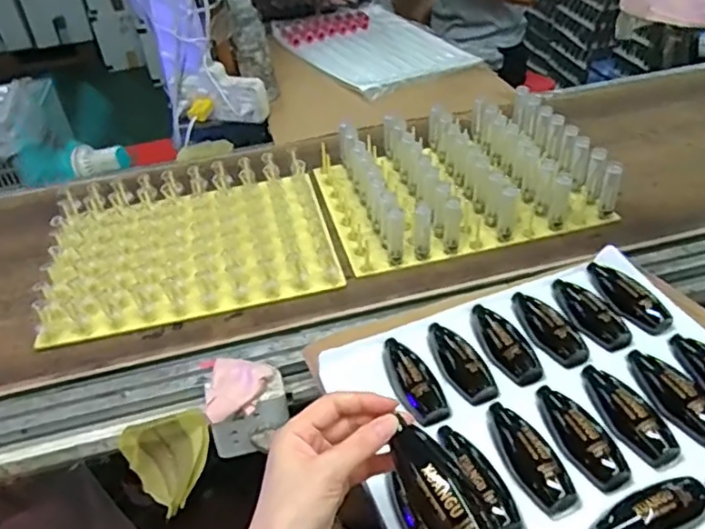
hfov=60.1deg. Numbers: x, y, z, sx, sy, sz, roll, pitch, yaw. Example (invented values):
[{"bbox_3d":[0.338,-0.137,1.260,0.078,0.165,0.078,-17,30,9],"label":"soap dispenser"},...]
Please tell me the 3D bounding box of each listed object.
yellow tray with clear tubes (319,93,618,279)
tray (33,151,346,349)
[{"bbox_3d":[0.150,-0.146,0.932,0.369,0.104,0.306,-10,42,-11],"label":"yellow tray with clear tubes"},{"bbox_3d":[-0.247,-0.053,0.869,0.405,0.045,0.319,-10,42,-12],"label":"tray"}]

